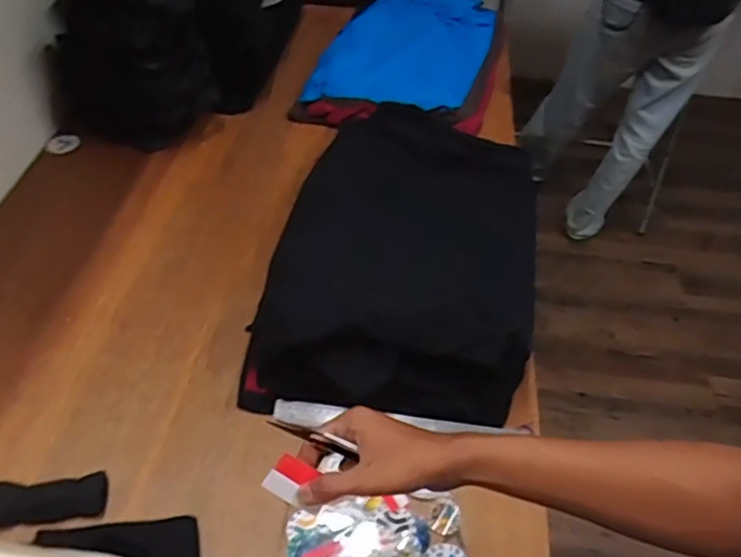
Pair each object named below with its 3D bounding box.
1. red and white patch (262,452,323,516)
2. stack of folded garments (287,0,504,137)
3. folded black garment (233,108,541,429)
[{"bbox_3d":[-0.060,0.170,0.516,0.050,0.004,0.035,31,87,-3],"label":"red and white patch"},{"bbox_3d":[0.088,-0.482,1.356,0.367,0.081,0.495,12,48,7],"label":"stack of folded garments"},{"bbox_3d":[0.049,-0.061,0.932,0.373,0.100,0.543,3,48,10],"label":"folded black garment"}]

